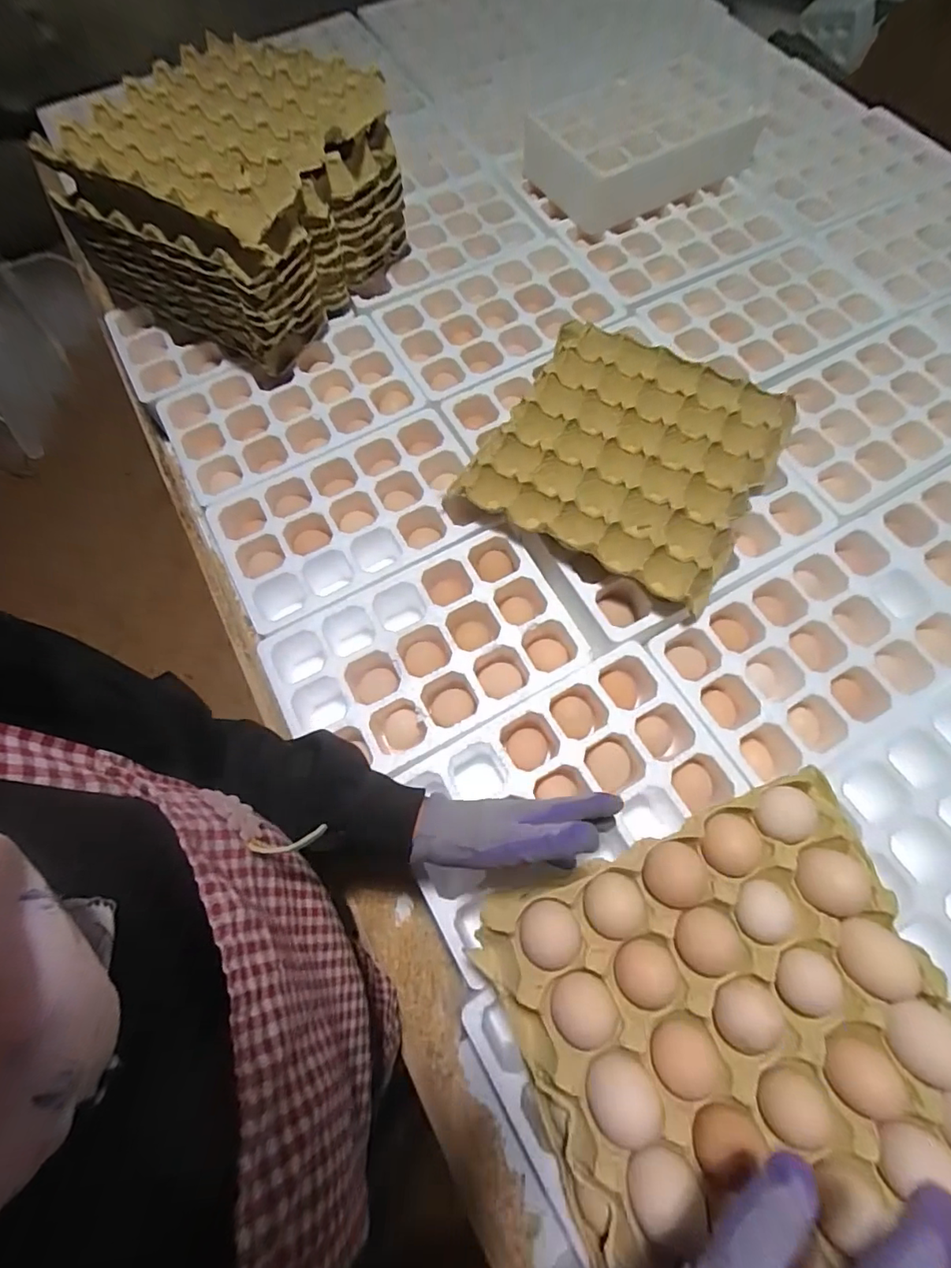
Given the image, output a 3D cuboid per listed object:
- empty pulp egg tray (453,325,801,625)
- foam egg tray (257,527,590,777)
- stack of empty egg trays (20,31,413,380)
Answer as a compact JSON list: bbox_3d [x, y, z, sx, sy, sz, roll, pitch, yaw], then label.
[{"bbox_3d":[0.169,-0.197,0.581,0.281,0.041,0.289,29,70,11],"label":"empty pulp egg tray"},{"bbox_3d":[-0.053,0.026,0.556,0.293,0.068,0.186,-29,70,-9],"label":"foam egg tray"},{"bbox_3d":[-0.285,-0.522,0.655,0.293,0.186,0.294,29,70,11],"label":"stack of empty egg trays"}]

